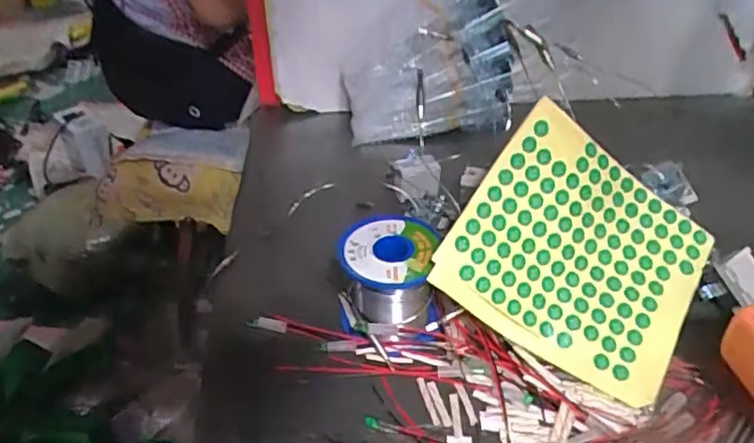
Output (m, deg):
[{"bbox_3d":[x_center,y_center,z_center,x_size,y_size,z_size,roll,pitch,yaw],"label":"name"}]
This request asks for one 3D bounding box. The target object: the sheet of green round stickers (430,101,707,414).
[{"bbox_3d":[0.126,0.020,0.362,0.152,0.024,0.134,36,78,-6],"label":"sheet of green round stickers"}]

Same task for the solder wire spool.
[{"bbox_3d":[0.007,0.037,0.383,0.062,0.064,0.064,-5,38,-5],"label":"solder wire spool"}]

